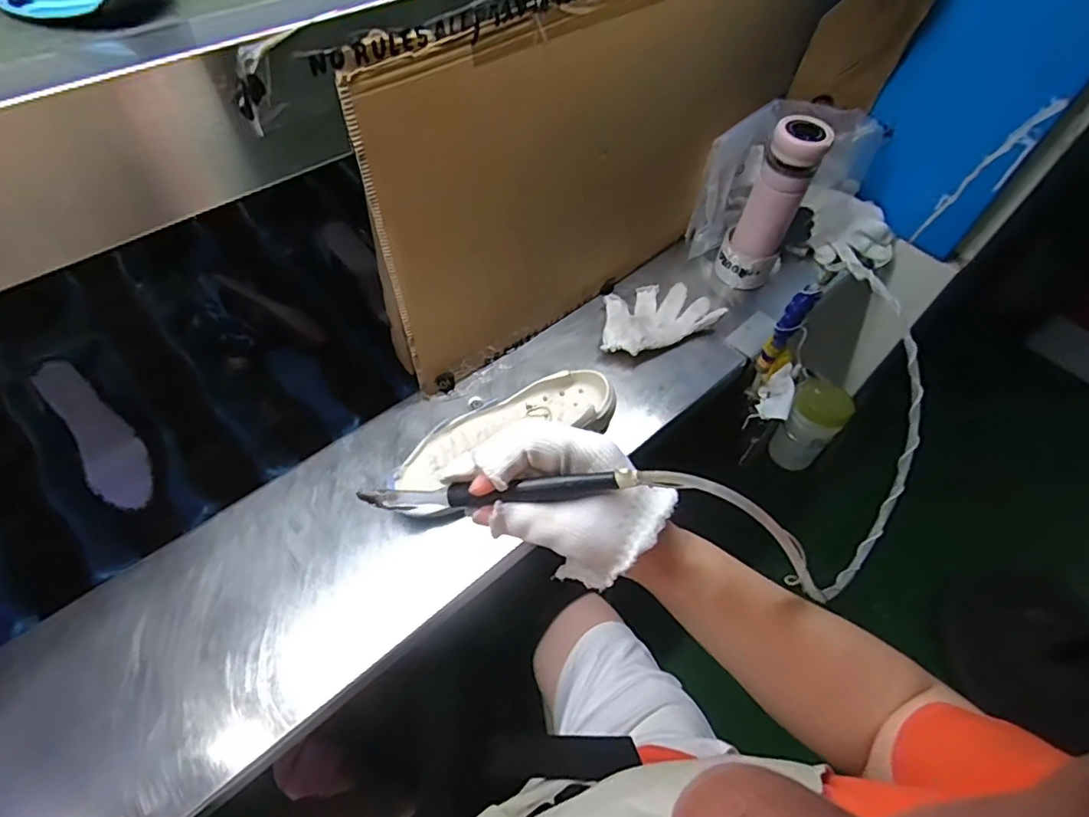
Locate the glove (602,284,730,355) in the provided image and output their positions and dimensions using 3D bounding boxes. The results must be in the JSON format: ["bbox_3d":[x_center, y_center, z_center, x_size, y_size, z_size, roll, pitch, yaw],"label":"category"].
[{"bbox_3d":[0.148,-0.128,0.800,0.181,0.038,0.109,-22,58,-17],"label":"glove"}]

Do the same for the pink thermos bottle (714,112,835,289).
[{"bbox_3d":[0.297,-0.260,0.772,0.084,0.230,0.080,20,56,12],"label":"pink thermos bottle"}]

